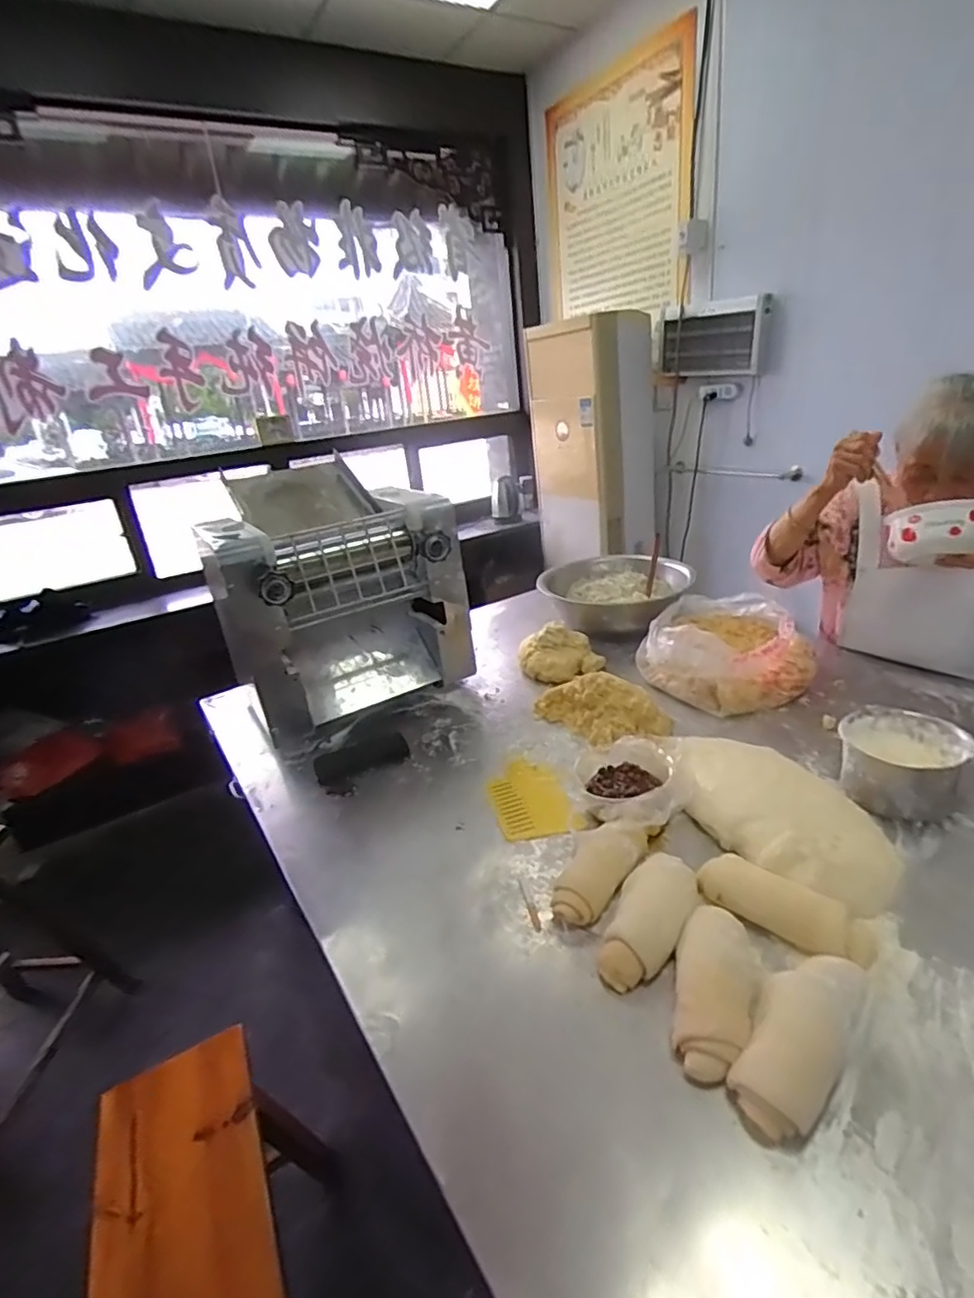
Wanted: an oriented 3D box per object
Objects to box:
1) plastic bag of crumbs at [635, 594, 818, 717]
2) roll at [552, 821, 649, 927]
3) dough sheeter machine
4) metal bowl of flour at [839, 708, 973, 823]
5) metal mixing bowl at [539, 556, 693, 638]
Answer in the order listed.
[{"bbox_3d":[0.473,-0.005,1.264,0.297,0.121,0.354,-7,22,-1],"label":"plastic bag of crumbs"},{"bbox_3d":[0.143,0.281,0.778,0.078,0.046,0.161,7,26,32],"label":"roll"},{"bbox_3d":[-0.316,-0.117,1.283,0.422,0.449,0.427,-18,24,-26],"label":"dough sheeter machine"},{"bbox_3d":[0.579,0.165,0.858,0.146,0.102,0.139,-6,22,2],"label":"metal bowl of flour"},{"bbox_3d":[0.331,-0.137,1.589,0.372,0.127,0.356,-6,22,4],"label":"metal mixing bowl"}]

